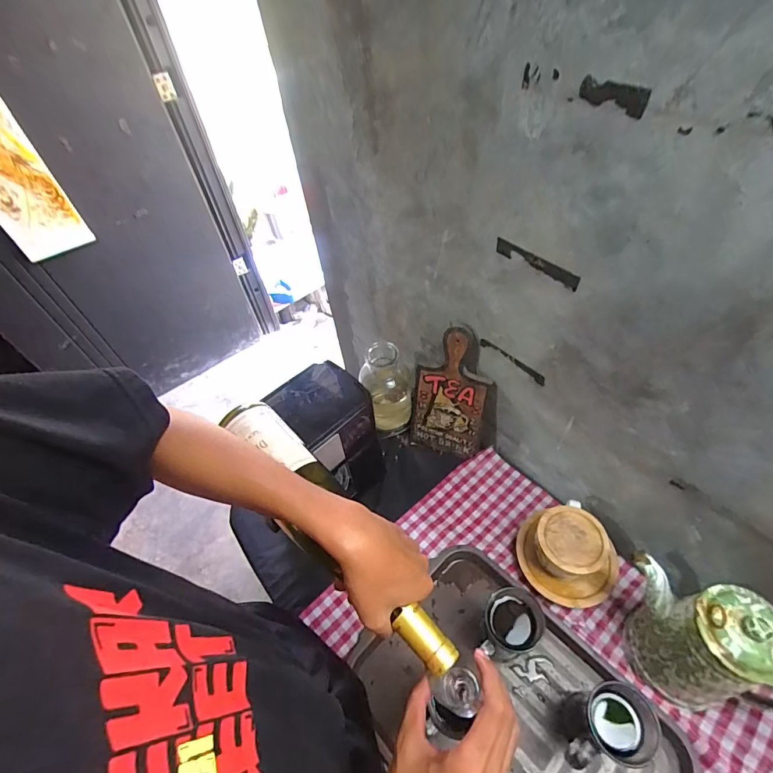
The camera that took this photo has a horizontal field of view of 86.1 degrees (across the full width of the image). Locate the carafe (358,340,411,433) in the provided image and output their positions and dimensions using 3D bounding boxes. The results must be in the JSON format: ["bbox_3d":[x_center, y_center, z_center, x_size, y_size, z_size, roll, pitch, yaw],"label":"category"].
[{"bbox_3d":[0.000,0.001,0.853,0.097,0.186,0.094,-9,51,-1],"label":"carafe"}]

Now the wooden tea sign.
[{"bbox_3d":[0.130,0.016,0.783,0.158,0.276,0.026,12,38,20],"label":"wooden tea sign"}]

